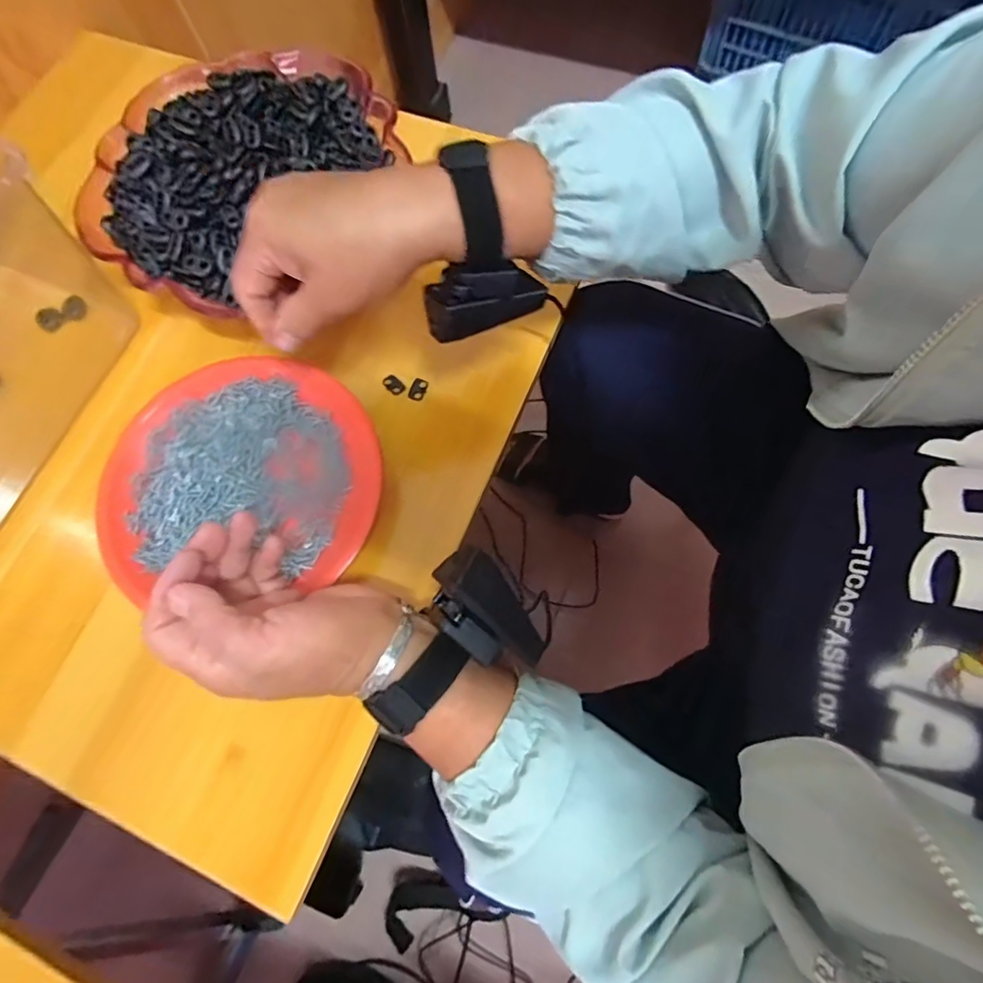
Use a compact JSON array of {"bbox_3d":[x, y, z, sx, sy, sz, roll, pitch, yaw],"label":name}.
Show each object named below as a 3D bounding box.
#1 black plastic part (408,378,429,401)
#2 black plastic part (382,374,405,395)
[{"bbox_3d":[-0.056,-0.078,0.414,0.012,0.004,0.017,22,74,8],"label":"black plastic part"},{"bbox_3d":[-0.075,-0.082,0.415,0.017,0.004,0.011,39,77,12],"label":"black plastic part"}]

